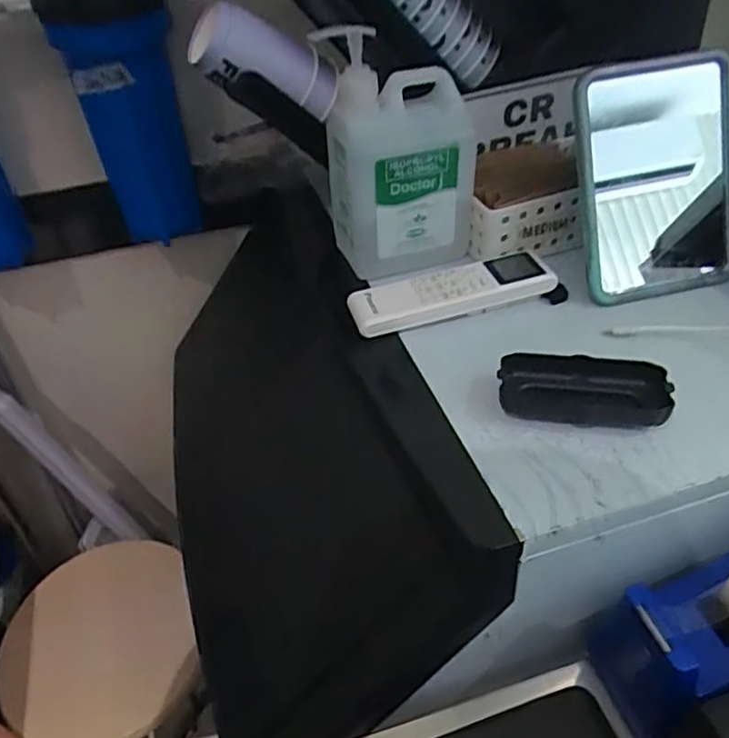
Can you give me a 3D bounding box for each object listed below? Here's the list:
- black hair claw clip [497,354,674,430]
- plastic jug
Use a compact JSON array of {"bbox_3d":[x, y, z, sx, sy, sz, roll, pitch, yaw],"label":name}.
[{"bbox_3d":[0.153,0.014,0.459,0.110,0.024,0.058,5,43,12],"label":"black hair claw clip"},{"bbox_3d":[0.026,-0.188,0.579,0.119,0.176,0.091,-18,43,-14],"label":"plastic jug"}]

